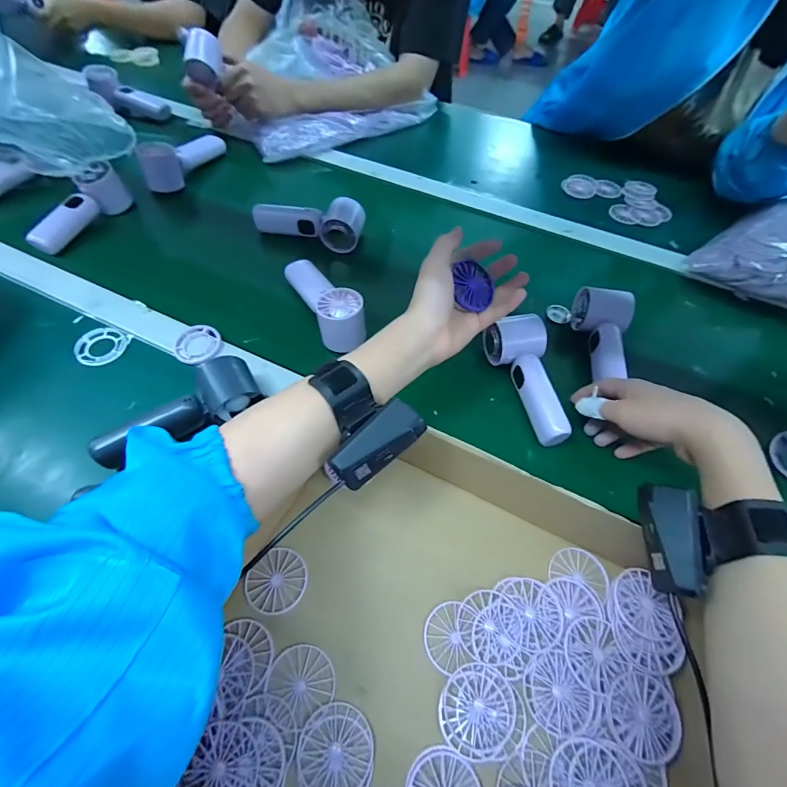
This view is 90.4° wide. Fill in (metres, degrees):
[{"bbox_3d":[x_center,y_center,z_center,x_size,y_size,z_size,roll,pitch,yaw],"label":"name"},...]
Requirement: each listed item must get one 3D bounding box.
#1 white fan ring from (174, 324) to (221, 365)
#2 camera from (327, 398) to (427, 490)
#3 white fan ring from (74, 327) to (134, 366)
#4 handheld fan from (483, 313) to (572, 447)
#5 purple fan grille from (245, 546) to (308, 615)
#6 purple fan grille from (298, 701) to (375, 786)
[{"bbox_3d":[-0.229,-0.058,0.458,0.054,0.010,0.055,1,59,-2],"label":"white fan ring"},{"bbox_3d":[-0.012,0.037,0.279,0.068,0.025,0.030,-38,67,-23],"label":"camera"},{"bbox_3d":[-0.338,-0.056,0.451,0.051,0.006,0.053,1,59,-2],"label":"white fan ring"},{"bbox_3d":[0.151,-0.012,0.429,0.057,0.055,0.141,-11,60,-9],"label":"handheld fan"},{"bbox_3d":[-0.097,0.157,0.327,0.047,0.004,0.049,1,59,-2],"label":"purple fan grille"},{"bbox_3d":[-0.039,0.245,0.270,0.049,0.004,0.049,13,59,5],"label":"purple fan grille"}]

